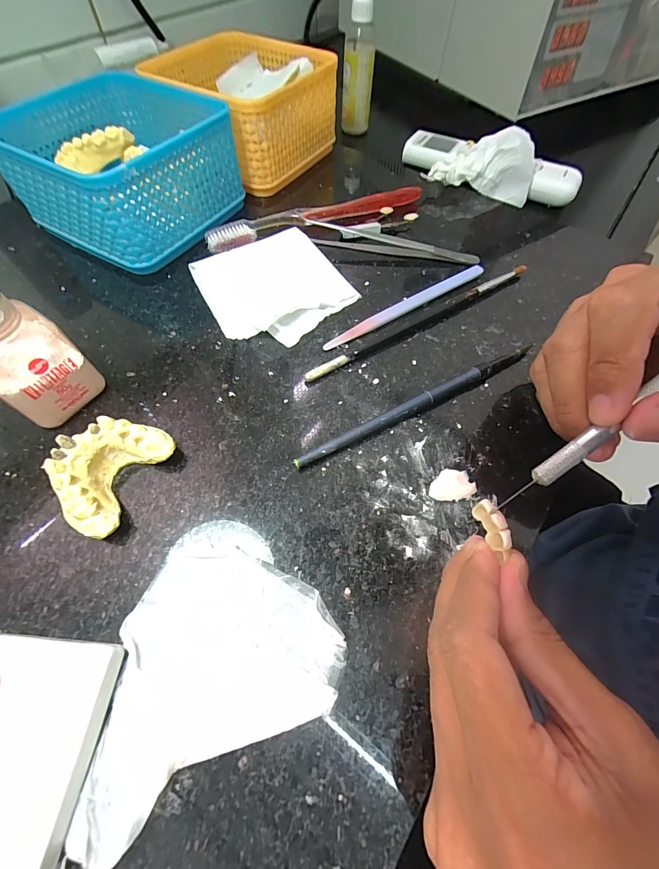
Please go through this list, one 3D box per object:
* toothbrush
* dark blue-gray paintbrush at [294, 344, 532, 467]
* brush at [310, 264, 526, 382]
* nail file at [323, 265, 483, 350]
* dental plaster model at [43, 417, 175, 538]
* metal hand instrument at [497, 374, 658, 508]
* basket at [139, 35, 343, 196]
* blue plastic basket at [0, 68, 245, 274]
[{"bbox_3d":[-0.009,-0.182,0.277,0.185,0.015,0.018,-21,64,-13],"label":"toothbrush"},{"bbox_3d":[0.054,-0.018,0.193,0.160,0.010,0.009,-26,65,-15],"label":"dark blue-gray paintbrush"},{"bbox_3d":[0.065,-0.078,0.226,0.187,0.008,0.005,-29,66,-17],"label":"brush"},{"bbox_3d":[0.055,-0.090,0.234,0.137,0.005,0.010,-28,66,-16],"label":"nail file"},{"bbox_3d":[-0.105,0.017,0.161,0.037,0.026,0.054,22,63,10],"label":"dental plaster model"},{"bbox_3d":[0.120,-0.013,0.130,0.132,0.006,0.007,-39,67,3],"label":"metal hand instrument"},{"bbox_3d":[-0.077,-0.298,0.309,0.134,0.065,0.132,31,64,14],"label":"basket"},{"bbox_3d":[-0.153,-0.203,0.258,0.132,0.064,0.144,29,64,13],"label":"blue plastic basket"}]

